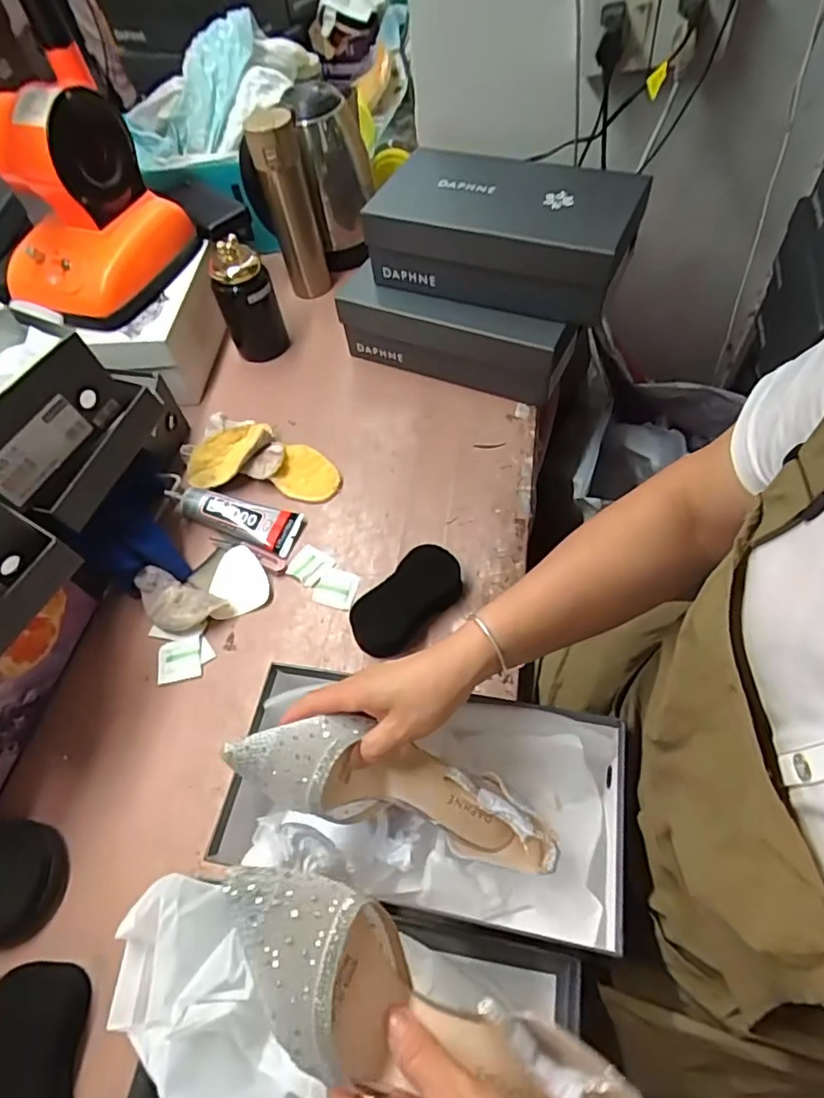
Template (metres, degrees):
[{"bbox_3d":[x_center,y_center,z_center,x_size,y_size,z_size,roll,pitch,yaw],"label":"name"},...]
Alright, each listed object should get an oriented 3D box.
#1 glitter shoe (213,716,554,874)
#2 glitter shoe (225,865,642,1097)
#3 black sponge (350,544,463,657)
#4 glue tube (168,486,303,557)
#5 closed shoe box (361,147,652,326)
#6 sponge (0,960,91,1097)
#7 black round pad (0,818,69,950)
[{"bbox_3d":[-0.015,0.172,0.428,0.230,0.079,0.064,22,59,-11],"label":"glitter shoe"},{"bbox_3d":[-0.001,0.245,0.309,0.227,0.073,0.075,30,62,-4],"label":"glitter shoe"},{"bbox_3d":[-0.006,0.055,0.617,0.130,0.037,0.067,-36,61,-15],"label":"black sponge"},{"bbox_3d":[-0.213,-0.040,0.691,0.165,0.025,0.054,12,60,13],"label":"glue tube"},{"bbox_3d":[0.112,-0.387,0.711,0.294,0.098,0.166,19,61,17],"label":"closed shoe box"},{"bbox_3d":[-0.287,0.384,0.437,0.061,0.033,0.123,-8,57,1],"label":"sponge"},{"bbox_3d":[-0.355,0.284,0.503,0.109,0.032,0.094,4,58,8],"label":"black round pad"}]

